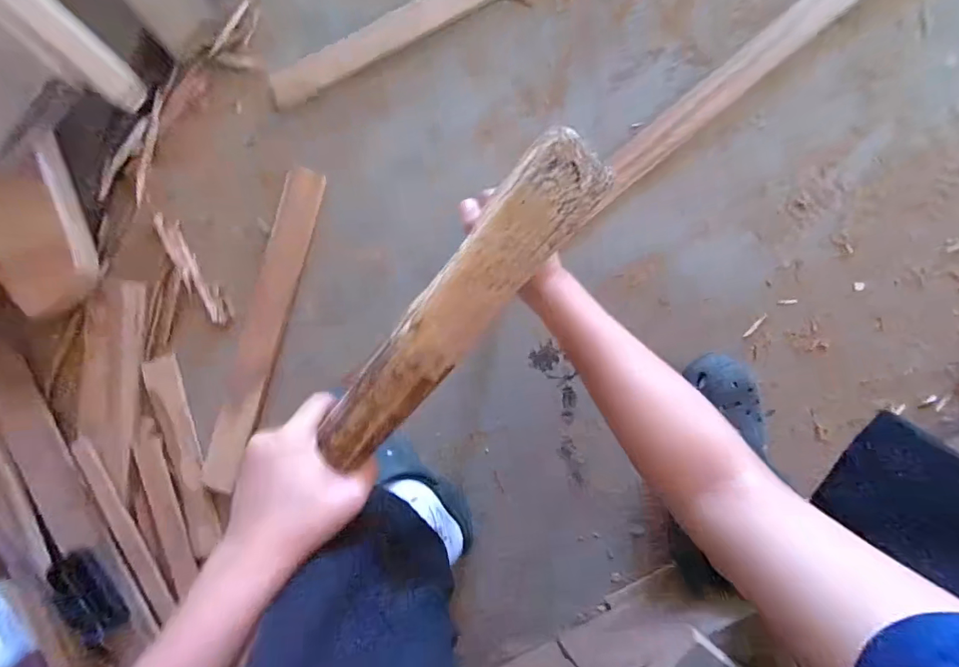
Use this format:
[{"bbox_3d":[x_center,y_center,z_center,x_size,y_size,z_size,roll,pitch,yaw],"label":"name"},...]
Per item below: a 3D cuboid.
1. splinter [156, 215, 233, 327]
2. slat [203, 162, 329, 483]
[{"bbox_3d":[-0.366,-0.081,0.586,0.030,0.004,0.153,-30,94,-13],"label":"splinter"},{"bbox_3d":[-0.276,-0.003,0.585,0.052,0.012,0.415,16,92,0],"label":"slat"}]

